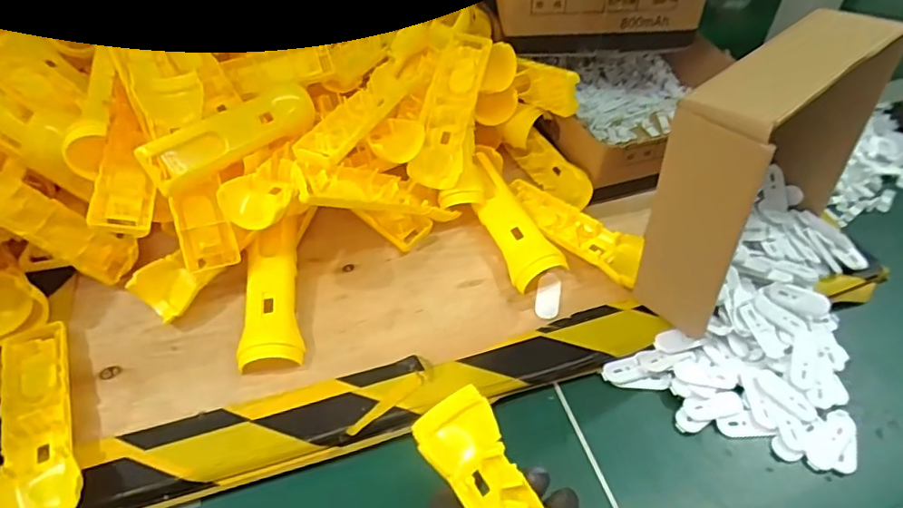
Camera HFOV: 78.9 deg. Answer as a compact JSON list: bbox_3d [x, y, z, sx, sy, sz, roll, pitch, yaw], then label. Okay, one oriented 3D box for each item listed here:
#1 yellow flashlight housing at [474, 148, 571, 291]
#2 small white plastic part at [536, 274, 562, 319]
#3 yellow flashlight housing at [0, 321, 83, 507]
[{"bbox_3d":[0.050,-0.033,0.522,0.045,0.022,0.144,-21,56,-17],"label":"yellow flashlight housing"},{"bbox_3d":[0.085,0.037,0.481,0.021,0.004,0.048,11,53,7],"label":"small white plastic part"},{"bbox_3d":[-0.301,0.117,0.399,0.047,0.033,0.165,-23,57,-16],"label":"yellow flashlight housing"}]

